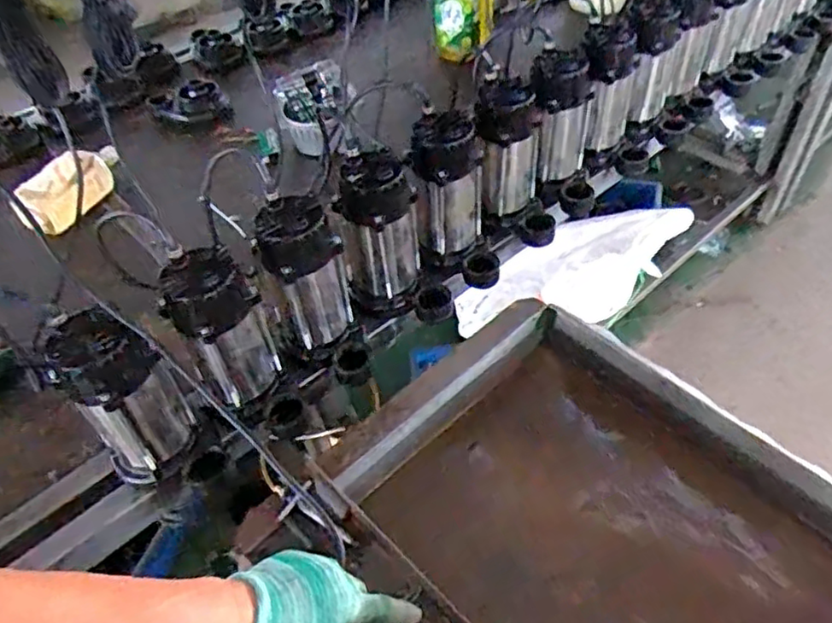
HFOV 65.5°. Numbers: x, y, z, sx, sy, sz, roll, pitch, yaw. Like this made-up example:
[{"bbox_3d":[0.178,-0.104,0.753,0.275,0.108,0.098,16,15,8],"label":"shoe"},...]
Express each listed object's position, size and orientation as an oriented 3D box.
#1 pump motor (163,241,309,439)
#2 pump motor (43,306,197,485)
[{"bbox_3d":[-0.225,0.049,0.801,0.099,0.244,0.108,-34,54,-24],"label":"pump motor"},{"bbox_3d":[-0.334,0.097,0.741,0.083,0.203,0.102,33,57,29],"label":"pump motor"}]

